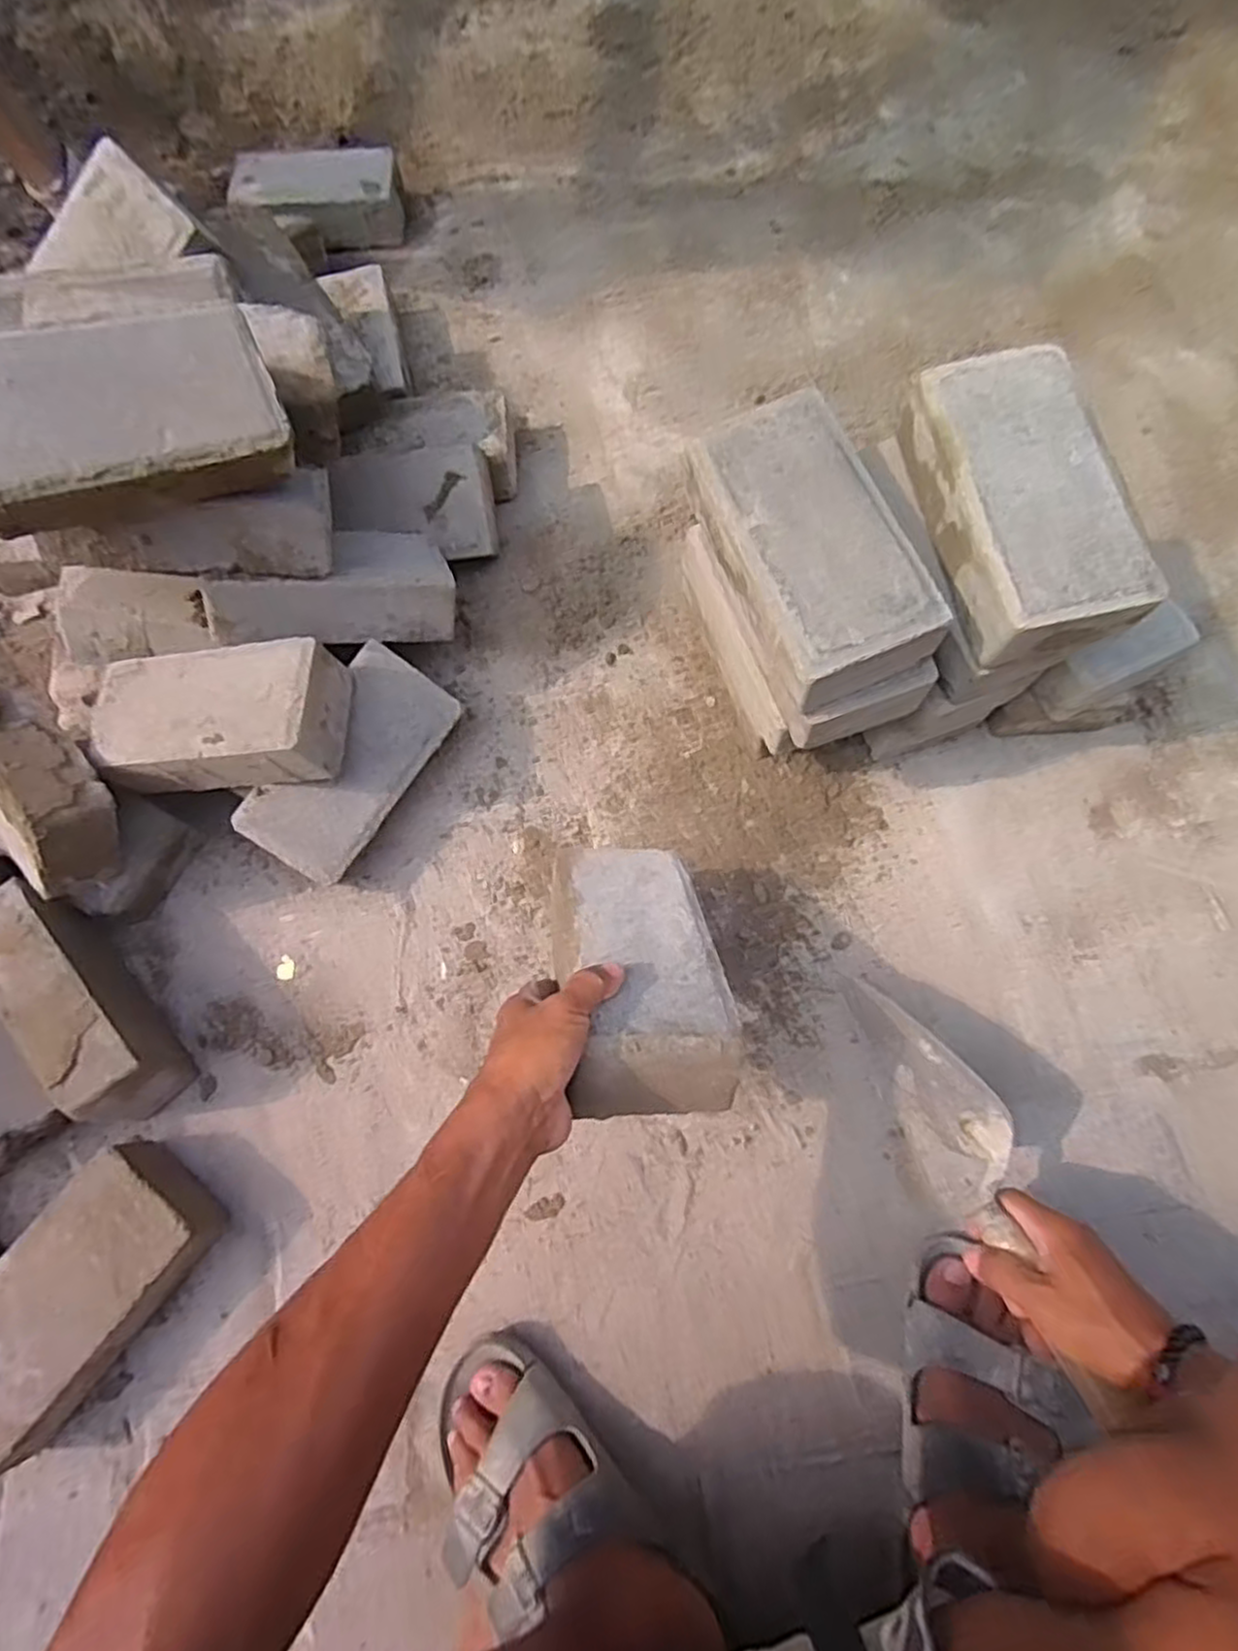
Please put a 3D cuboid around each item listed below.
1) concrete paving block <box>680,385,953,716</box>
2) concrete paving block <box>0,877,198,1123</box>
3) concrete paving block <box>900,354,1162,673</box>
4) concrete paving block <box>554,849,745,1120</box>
[{"bbox_3d":[0.134,-0.197,0.524,0.109,0.057,0.210,-24,70,-4],"label":"concrete paving block"},{"bbox_3d":[-0.461,0.153,0.638,0.068,0.104,0.218,-40,72,-9],"label":"concrete paving block"},{"bbox_3d":[0.283,-0.225,0.521,0.104,0.072,0.207,-15,70,0],"label":"concrete paving block"},{"bbox_3d":[0.011,0.104,0.523,0.109,0.068,0.216,0,34,-11],"label":"concrete paving block"}]

